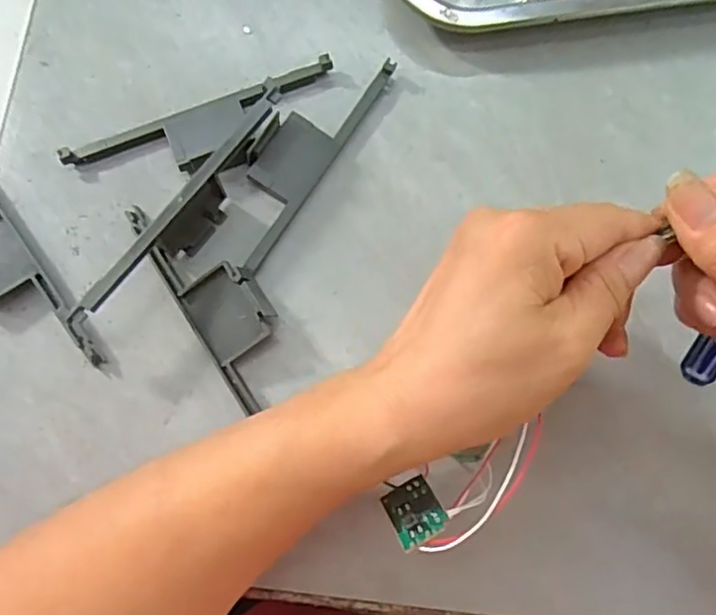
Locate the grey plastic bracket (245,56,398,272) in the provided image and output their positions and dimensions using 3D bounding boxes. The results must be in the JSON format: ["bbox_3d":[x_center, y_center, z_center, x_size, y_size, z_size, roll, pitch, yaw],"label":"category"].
[{"bbox_3d":[-0.029,-0.079,0.313,0.034,0.013,0.124,32,80,5],"label":"grey plastic bracket"}]

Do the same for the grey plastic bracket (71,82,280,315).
[{"bbox_3d":[-0.076,-0.044,0.290,0.013,0.036,0.131,35,80,6],"label":"grey plastic bracket"}]

